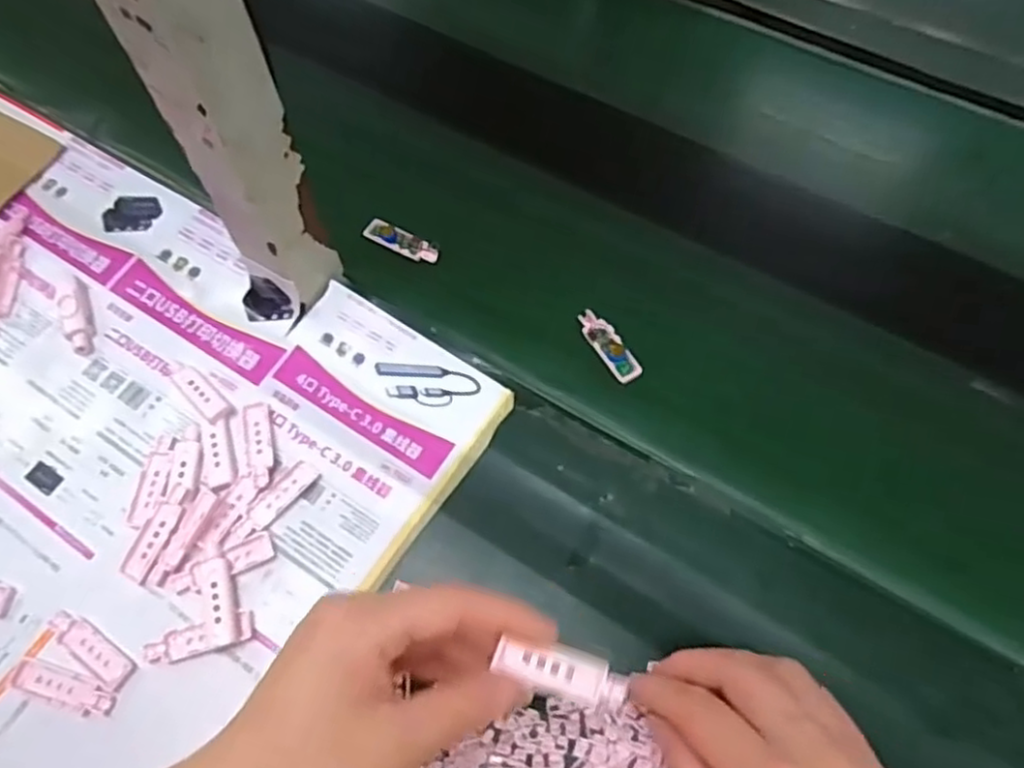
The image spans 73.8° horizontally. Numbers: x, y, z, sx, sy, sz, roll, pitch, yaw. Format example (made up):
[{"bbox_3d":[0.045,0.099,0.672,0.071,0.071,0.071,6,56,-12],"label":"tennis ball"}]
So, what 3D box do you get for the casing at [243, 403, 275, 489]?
[{"bbox_3d":[-0.146,0.034,0.391,0.016,0.004,0.051,-14,63,-6],"label":"casing"}]

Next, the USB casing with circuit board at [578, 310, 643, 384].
[{"bbox_3d":[0.061,-0.024,0.432,0.018,0.009,0.052,-29,66,-13],"label":"USB casing with circuit board"}]

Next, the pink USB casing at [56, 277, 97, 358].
[{"bbox_3d":[-0.275,-0.043,0.432,0.019,0.011,0.057,-21,64,-9],"label":"pink USB casing"}]

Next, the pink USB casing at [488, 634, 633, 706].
[{"bbox_3d":[0.021,0.114,0.271,0.056,0.010,0.019,20,57,-11],"label":"pink USB casing"}]

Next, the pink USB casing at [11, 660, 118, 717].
[{"bbox_3d":[-0.225,0.153,0.342,0.056,0.005,0.015,14,64,9],"label":"pink USB casing"}]

